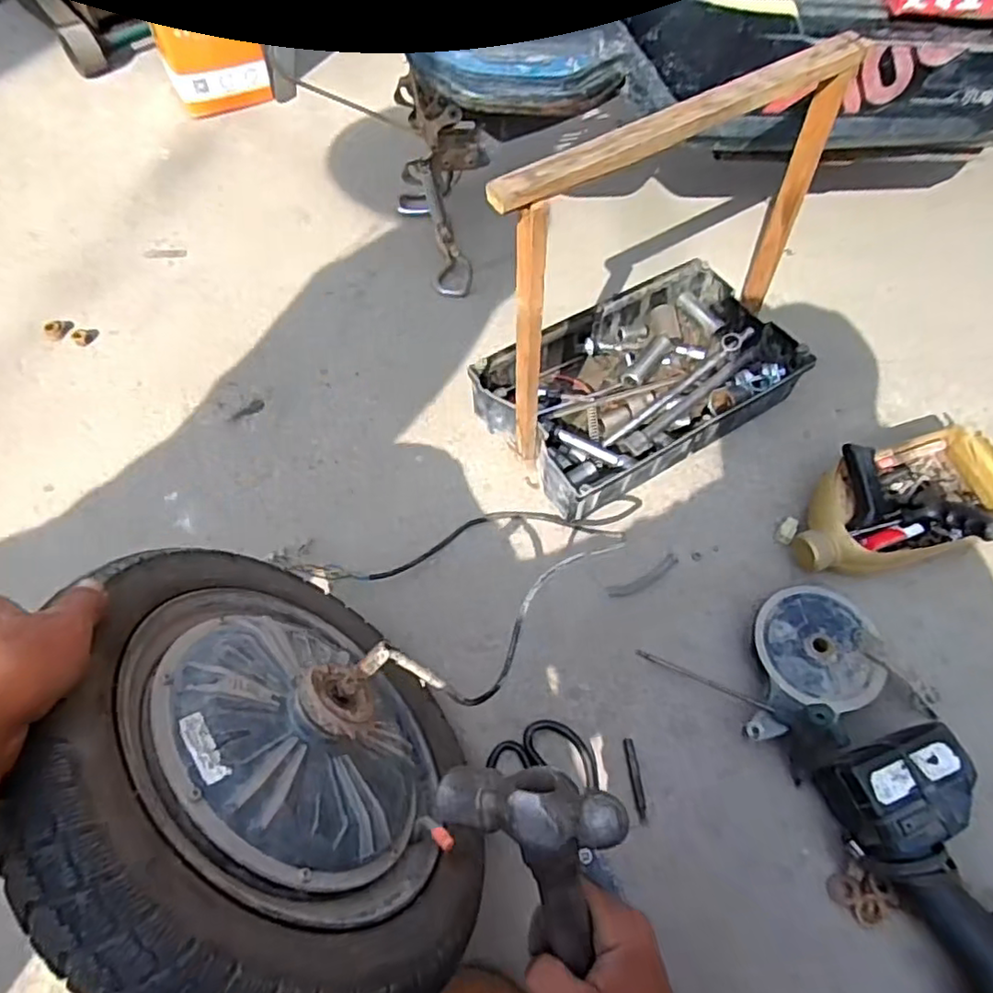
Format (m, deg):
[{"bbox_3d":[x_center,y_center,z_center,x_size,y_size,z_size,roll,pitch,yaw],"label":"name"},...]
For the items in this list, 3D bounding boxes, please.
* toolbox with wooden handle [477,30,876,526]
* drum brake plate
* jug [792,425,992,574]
[{"bbox_3d":[0.178,-0.211,0.675,0.399,0.377,0.221,-28,65,-17],"label":"toolbox with wooden handle"},{"bbox_3d":[0.309,0.167,0.632,0.169,0.074,0.146,-16,62,-11],"label":"drum brake plate"},{"bbox_3d":[0.444,0.012,0.704,0.245,0.104,0.144,-19,63,-12],"label":"jug"}]

